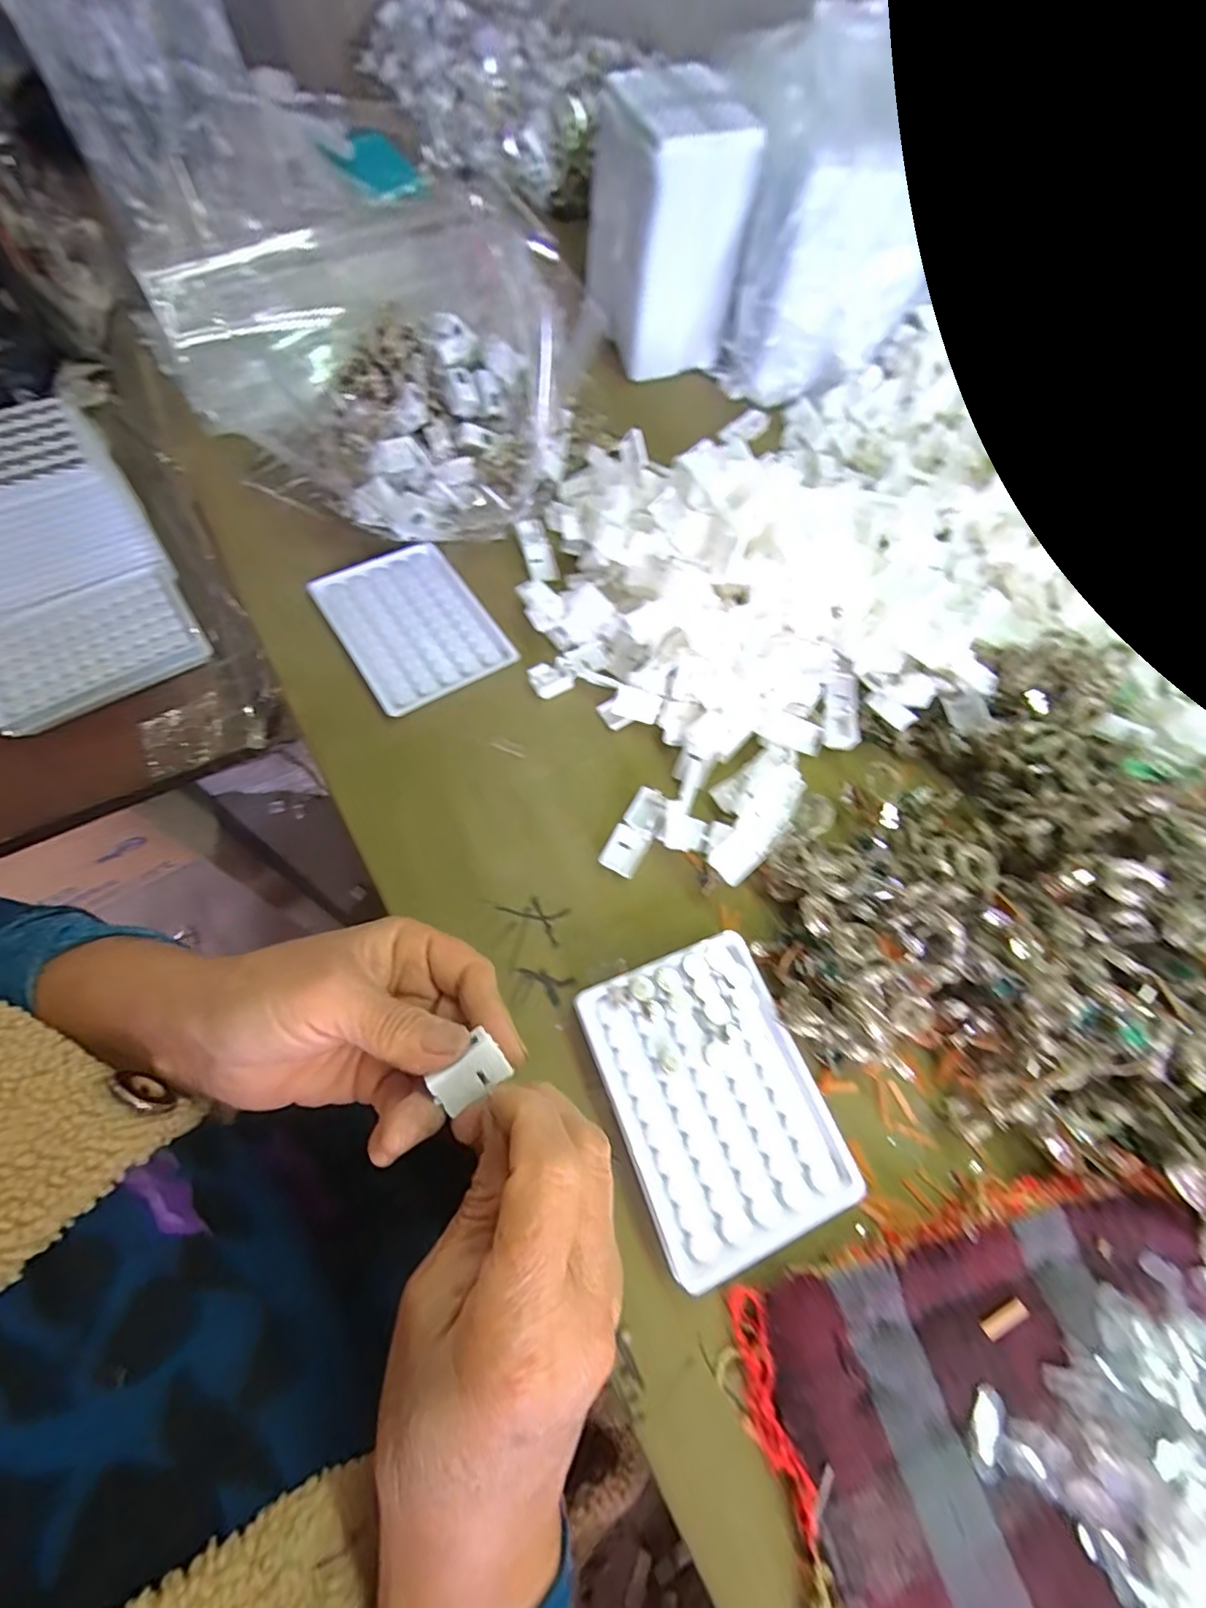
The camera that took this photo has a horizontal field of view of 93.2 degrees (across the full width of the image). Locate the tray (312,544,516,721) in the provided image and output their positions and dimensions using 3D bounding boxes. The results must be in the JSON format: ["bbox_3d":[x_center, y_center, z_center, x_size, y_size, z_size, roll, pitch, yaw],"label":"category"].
[{"bbox_3d":[-0.130,-0.123,0.389,0.093,0.014,0.121,-32,70,-15],"label":"tray"}]

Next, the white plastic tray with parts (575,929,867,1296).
[{"bbox_3d":[0.053,0.140,0.277,0.095,0.014,0.130,-21,67,-10],"label":"white plastic tray with parts"}]

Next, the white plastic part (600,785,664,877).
[{"bbox_3d":[0.020,0.017,0.337,0.022,0.009,0.054,29,68,11],"label":"white plastic part"}]

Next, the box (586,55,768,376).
[{"bbox_3d":[0.057,-0.510,0.513,0.100,0.160,0.127,-18,66,-11],"label":"box"}]

